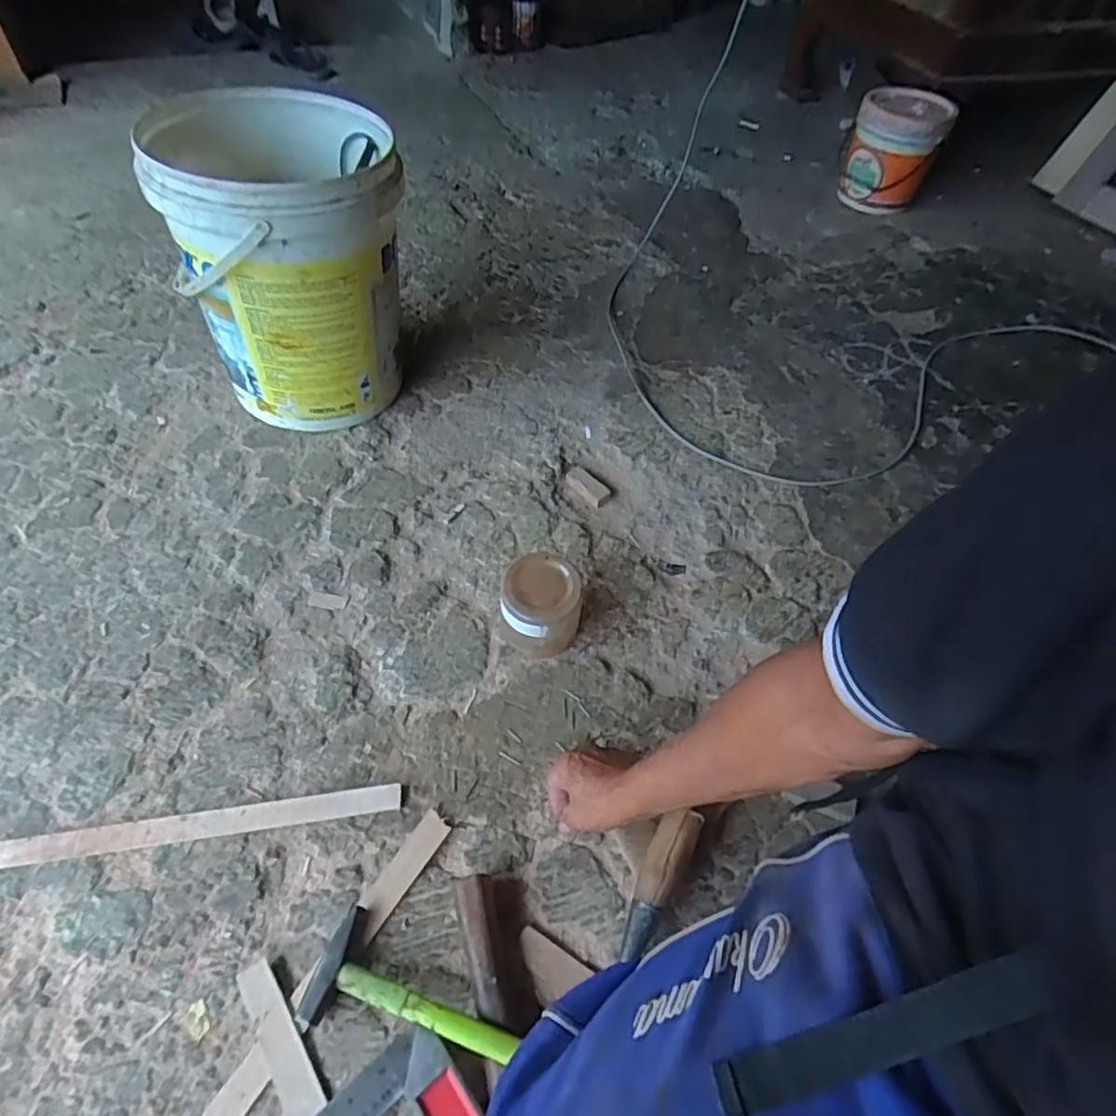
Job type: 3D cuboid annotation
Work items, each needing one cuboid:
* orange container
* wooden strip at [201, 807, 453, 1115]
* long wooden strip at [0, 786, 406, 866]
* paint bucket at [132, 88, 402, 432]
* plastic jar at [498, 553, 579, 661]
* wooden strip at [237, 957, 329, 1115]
[{"bbox_3d":[0.760,-0.921,1.466,0.188,0.218,0.174,22,56,13],"label":"orange container"},{"bbox_3d":[-0.233,0.404,0.553,0.030,0.010,0.410,29,57,17],"label":"wooden strip"},{"bbox_3d":[-0.441,0.277,0.634,0.560,0.009,0.024,-5,54,-7],"label":"long wooden strip"},{"bbox_3d":[-0.368,-0.422,0.935,0.295,0.359,0.322,-11,55,-11],"label":"paint bucket"},{"bbox_3d":[-0.023,0.061,0.766,0.095,0.098,0.094,1,54,-2],"label":"plastic jar"},{"bbox_3d":[-0.206,0.448,0.523,0.034,0.008,0.234,-33,63,-15],"label":"wooden strip"}]

